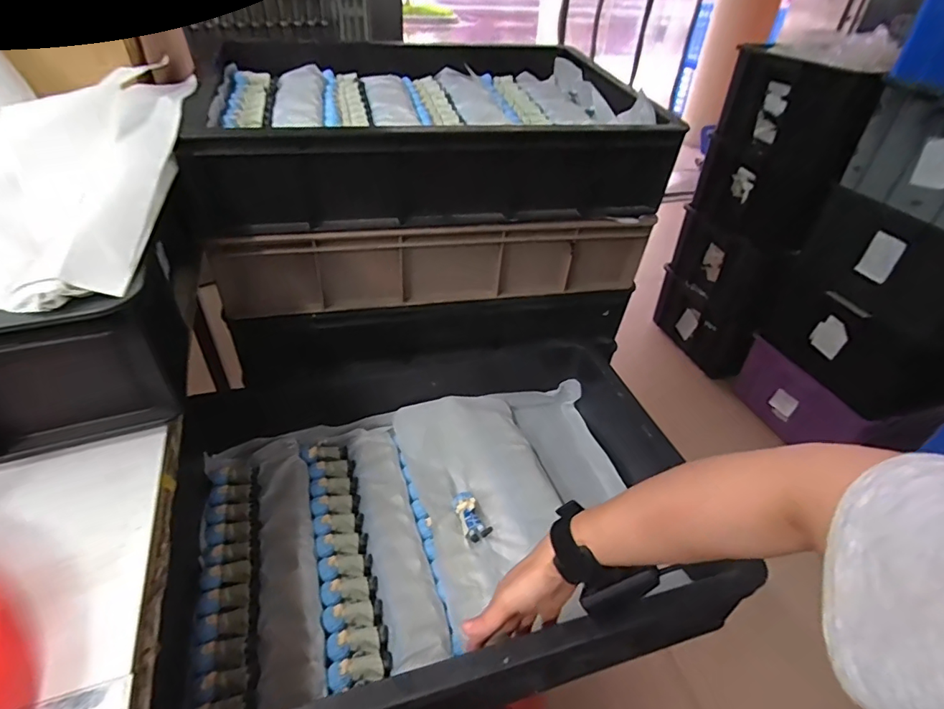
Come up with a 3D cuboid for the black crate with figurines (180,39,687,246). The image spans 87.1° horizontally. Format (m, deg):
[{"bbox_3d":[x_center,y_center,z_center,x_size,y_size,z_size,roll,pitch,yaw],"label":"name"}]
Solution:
[{"bbox_3d":[-0.065,-0.321,0.716,0.574,0.132,0.383,-7,40,-14],"label":"black crate with figurines"}]

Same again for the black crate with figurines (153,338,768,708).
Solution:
[{"bbox_3d":[-0.042,0.169,0.607,0.551,0.109,0.400,-9,41,-16],"label":"black crate with figurines"}]

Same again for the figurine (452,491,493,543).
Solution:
[{"bbox_3d":[-0.003,0.192,0.604,0.029,0.024,0.061,-16,43,-23],"label":"figurine"}]

